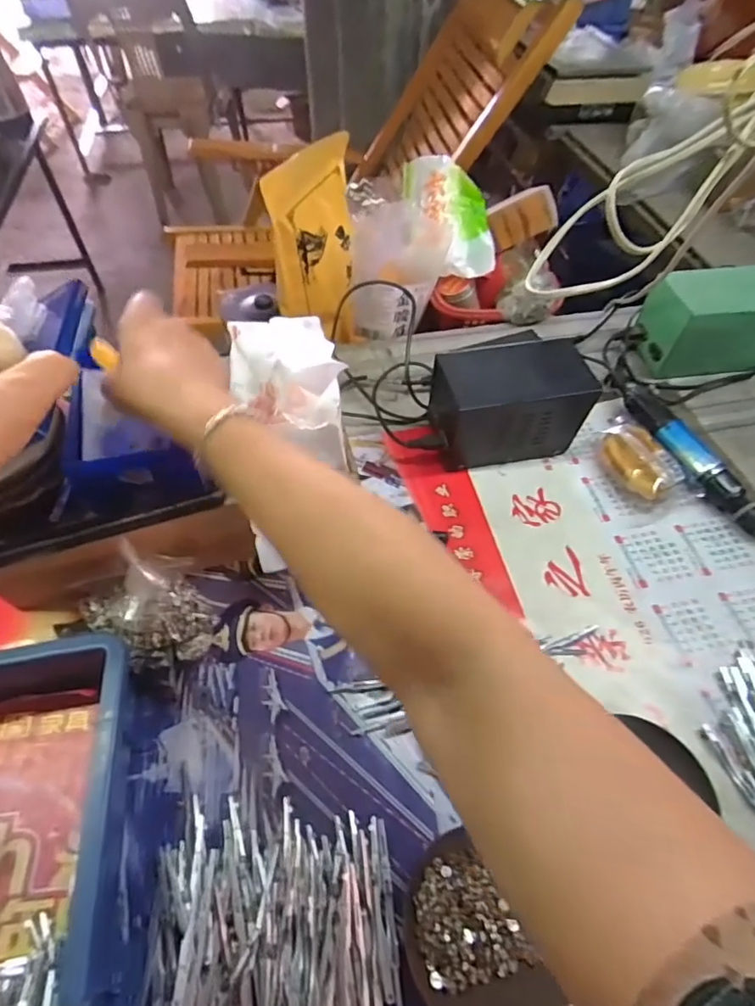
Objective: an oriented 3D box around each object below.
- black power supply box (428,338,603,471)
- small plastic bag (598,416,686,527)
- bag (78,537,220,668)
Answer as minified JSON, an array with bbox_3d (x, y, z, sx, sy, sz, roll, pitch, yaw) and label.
[{"bbox_3d":[0.150,-0.114,0.594,0.165,0.111,0.089,-10,55,-8],"label":"black power supply box"},{"bbox_3d":[0.295,-0.047,0.588,0.076,0.043,0.138,-1,54,-2],"label":"small plastic bag"},{"bbox_3d":[-0.191,0.089,0.451,0.096,0.093,0.089,36,61,23],"label":"bag"}]

